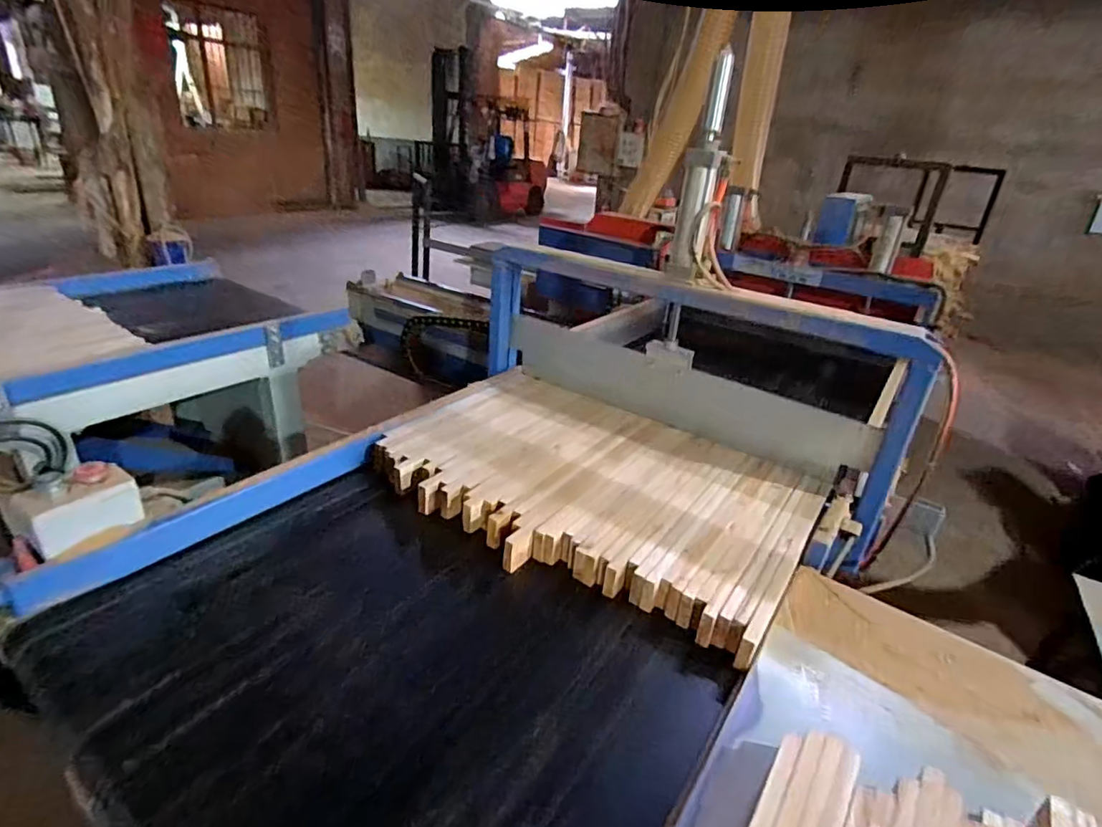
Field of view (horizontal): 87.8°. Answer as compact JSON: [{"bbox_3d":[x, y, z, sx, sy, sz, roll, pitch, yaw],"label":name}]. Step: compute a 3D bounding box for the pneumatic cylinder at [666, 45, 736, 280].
[{"bbox_3d":[0.292,-0.462,1.105,0.073,0.377,0.083,10,28,11],"label":"pneumatic cylinder"}]

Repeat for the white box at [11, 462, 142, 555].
[{"bbox_3d":[-0.677,0.131,0.825,0.060,0.086,0.136,23,33,33],"label":"white box"}]

